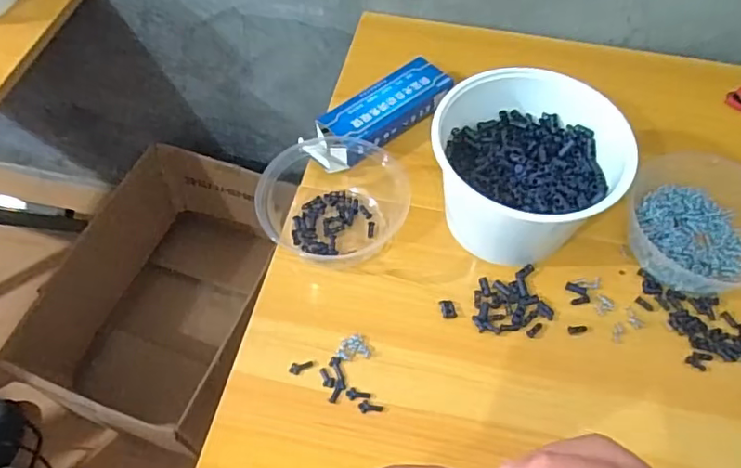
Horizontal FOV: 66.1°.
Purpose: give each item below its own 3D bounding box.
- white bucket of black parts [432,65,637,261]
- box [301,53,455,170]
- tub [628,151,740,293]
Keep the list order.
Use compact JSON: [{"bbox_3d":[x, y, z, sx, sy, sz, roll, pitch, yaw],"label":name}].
[{"bbox_3d":[0.145,-0.063,0.522,0.153,0.107,0.149,1,58,-1],"label":"white bucket of black parts"},{"bbox_3d":[0.010,-0.128,0.613,0.180,0.030,0.069,-37,66,-21],"label":"box"},{"bbox_3d":[0.306,-0.009,0.523,0.124,0.059,0.145,-36,66,-21],"label":"tub"}]

